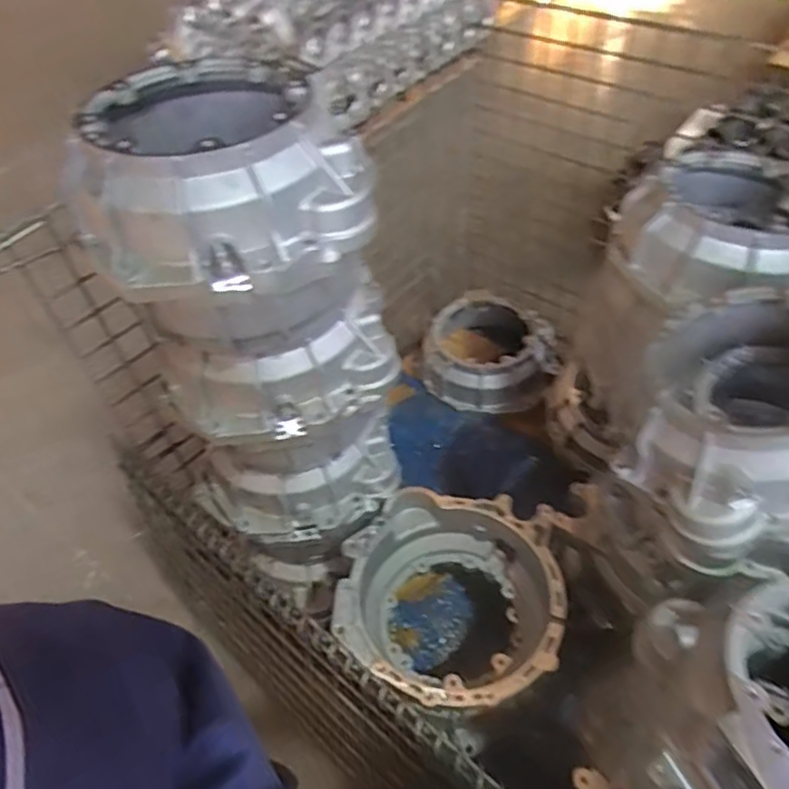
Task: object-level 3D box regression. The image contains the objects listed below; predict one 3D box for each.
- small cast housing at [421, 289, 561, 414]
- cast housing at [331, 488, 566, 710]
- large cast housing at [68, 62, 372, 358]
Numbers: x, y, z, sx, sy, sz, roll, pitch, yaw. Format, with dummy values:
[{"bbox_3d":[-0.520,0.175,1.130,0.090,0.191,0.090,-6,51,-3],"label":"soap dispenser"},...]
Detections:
[{"bbox_3d":[0.227,-0.099,1.483,0.301,0.155,0.292,3,50,8],"label":"small cast housing"},{"bbox_3d":[0.083,0.320,0.974,0.322,0.137,0.315,-1,50,5],"label":"cast housing"},{"bbox_3d":[-0.196,-0.211,0.715,0.270,0.231,0.297,-24,52,-14],"label":"large cast housing"}]

